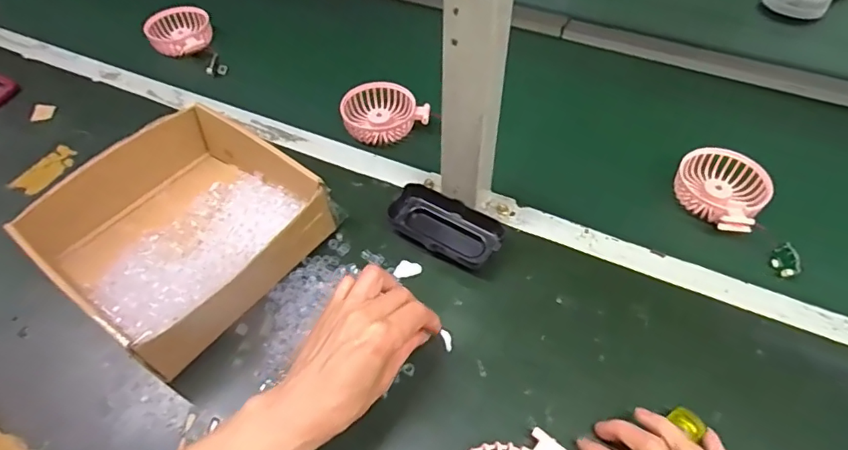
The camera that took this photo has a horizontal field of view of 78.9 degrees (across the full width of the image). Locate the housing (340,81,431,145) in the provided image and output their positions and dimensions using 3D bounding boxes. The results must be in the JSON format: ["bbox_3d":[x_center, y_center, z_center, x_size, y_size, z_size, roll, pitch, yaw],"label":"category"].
[{"bbox_3d":[-0.053,-0.138,0.636,0.090,0.028,0.093,-28,57,-16],"label":"housing"}]

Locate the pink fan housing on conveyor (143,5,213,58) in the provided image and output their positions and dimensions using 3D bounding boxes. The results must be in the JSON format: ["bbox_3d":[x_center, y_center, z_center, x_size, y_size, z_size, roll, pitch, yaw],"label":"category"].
[{"bbox_3d":[-0.358,-0.284,0.758,0.087,0.037,0.093,-28,57,-16],"label":"pink fan housing on conveyor"}]

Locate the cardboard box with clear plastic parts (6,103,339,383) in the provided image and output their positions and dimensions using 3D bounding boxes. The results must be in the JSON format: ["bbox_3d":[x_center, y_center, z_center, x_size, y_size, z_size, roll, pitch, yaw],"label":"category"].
[{"bbox_3d":[-0.220,-0.002,0.478,0.200,0.066,0.202,31,62,23],"label":"cardboard box with clear plastic parts"}]

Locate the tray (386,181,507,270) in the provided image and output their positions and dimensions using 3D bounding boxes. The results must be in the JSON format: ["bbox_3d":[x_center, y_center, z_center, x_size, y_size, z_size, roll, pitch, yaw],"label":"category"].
[{"bbox_3d":[0.020,0.005,0.494,0.107,0.029,0.056,25,59,20],"label":"tray"}]

